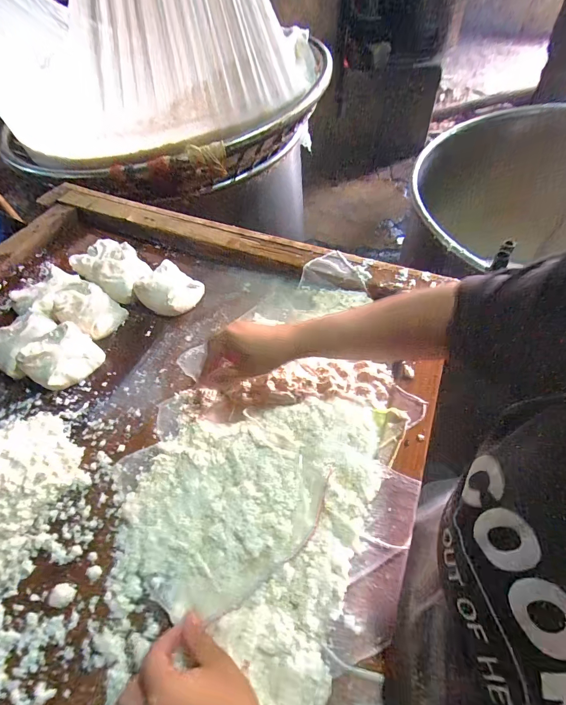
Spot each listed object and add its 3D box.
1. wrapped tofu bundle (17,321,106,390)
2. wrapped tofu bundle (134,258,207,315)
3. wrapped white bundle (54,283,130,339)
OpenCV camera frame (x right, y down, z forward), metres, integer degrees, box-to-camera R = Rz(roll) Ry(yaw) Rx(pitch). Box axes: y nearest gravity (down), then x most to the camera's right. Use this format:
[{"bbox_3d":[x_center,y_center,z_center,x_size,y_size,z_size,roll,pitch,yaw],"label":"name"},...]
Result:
[{"bbox_3d":[-0.295,0.008,0.447,0.066,0.048,0.085,32,64,26],"label":"wrapped tofu bundle"},{"bbox_3d":[-0.173,-0.099,0.519,0.081,0.044,0.078,23,59,21],"label":"wrapped tofu bundle"},{"bbox_3d":[-0.296,-0.069,0.498,0.111,0.041,0.072,21,60,21],"label":"wrapped white bundle"}]

